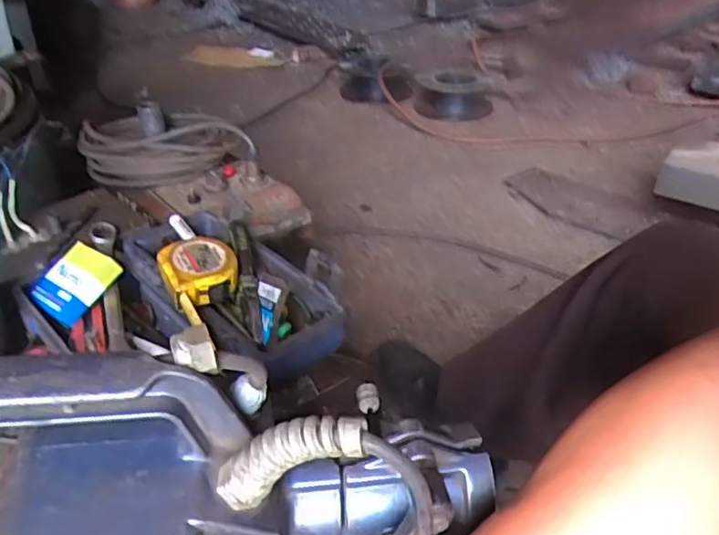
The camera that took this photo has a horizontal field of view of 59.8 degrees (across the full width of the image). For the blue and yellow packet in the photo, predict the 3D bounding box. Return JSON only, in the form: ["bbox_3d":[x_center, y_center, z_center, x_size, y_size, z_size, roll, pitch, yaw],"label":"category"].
[{"bbox_3d":[-0.298,0.012,0.648,0.082,0.014,0.075,26,66,30],"label":"blue and yellow packet"}]

